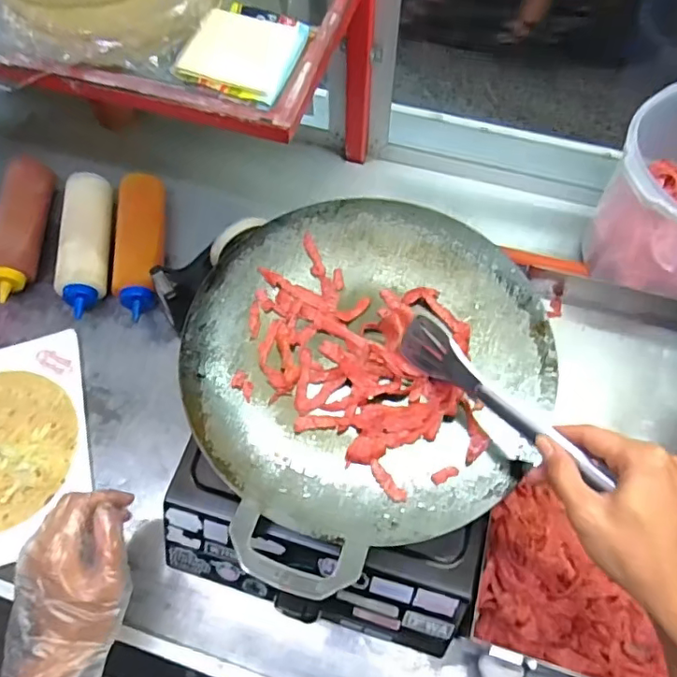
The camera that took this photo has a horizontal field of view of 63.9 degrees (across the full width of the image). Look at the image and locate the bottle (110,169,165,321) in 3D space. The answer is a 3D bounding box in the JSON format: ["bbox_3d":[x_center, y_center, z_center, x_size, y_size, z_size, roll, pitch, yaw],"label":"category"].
[{"bbox_3d":[-0.257,-0.128,0.707,0.060,0.056,0.212,-5,64,-1],"label":"bottle"}]

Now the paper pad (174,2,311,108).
[{"bbox_3d":[-0.086,-0.263,0.496,0.091,0.020,0.098,17,66,10],"label":"paper pad"}]

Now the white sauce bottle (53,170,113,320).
[{"bbox_3d":[-0.326,-0.122,0.704,0.058,0.060,0.190,-8,64,-2],"label":"white sauce bottle"}]

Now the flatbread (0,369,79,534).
[{"bbox_3d":[-0.382,0.119,0.608,0.164,0.014,0.186,-21,65,-9],"label":"flatbread"}]

